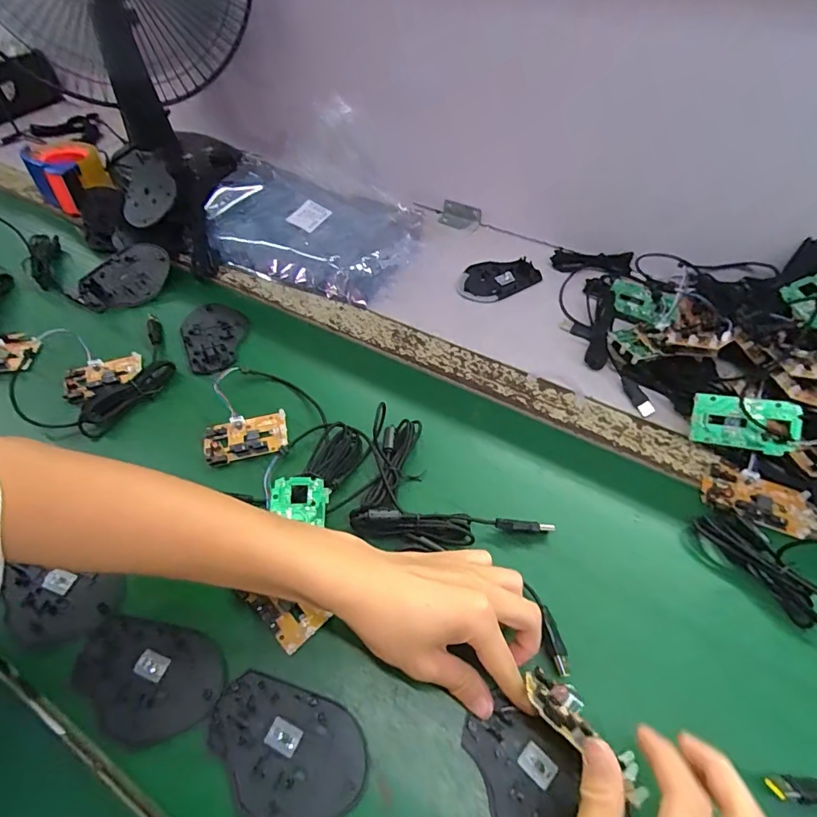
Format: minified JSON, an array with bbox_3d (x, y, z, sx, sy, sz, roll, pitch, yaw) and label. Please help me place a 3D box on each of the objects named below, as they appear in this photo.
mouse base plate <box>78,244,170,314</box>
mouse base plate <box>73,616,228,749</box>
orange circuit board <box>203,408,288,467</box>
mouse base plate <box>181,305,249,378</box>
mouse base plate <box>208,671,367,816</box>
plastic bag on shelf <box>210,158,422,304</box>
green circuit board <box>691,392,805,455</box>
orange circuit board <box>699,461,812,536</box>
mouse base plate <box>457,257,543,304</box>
[{"bbox_3d":[-0.352,-0.161,0.593,0.074,0.010,0.111,40,78,3],"label":"mouse base plate"},{"bbox_3d":[-0.183,0.191,0.332,0.104,0.008,0.072,8,54,6],"label":"mouse base plate"},{"bbox_3d":[-0.156,0.029,0.456,0.076,0.015,0.045,-13,55,-10],"label":"orange circuit board"},{"bbox_3d":[-0.224,-0.087,0.546,0.073,0.004,0.115,-22,56,-16],"label":"mouse base plate"},{"bbox_3d":[-0.083,0.227,0.310,0.106,0.004,0.073,15,55,11],"label":"mouse base plate"},{"bbox_3d":[-0.145,-0.245,0.628,0.296,0.045,0.179,22,56,16],"label":"plastic bag on shelf"},{"bbox_3d":[0.291,0.013,0.410,0.076,0.010,0.045,8,79,31],"label":"green circuit board"},{"bbox_3d":[0.297,0.078,0.405,0.078,0.011,0.047,26,58,18],"label":"orange circuit board"},{"bbox_3d":[0.110,-0.165,0.597,0.103,0.012,0.068,-26,57,-18],"label":"mouse base plate"}]

